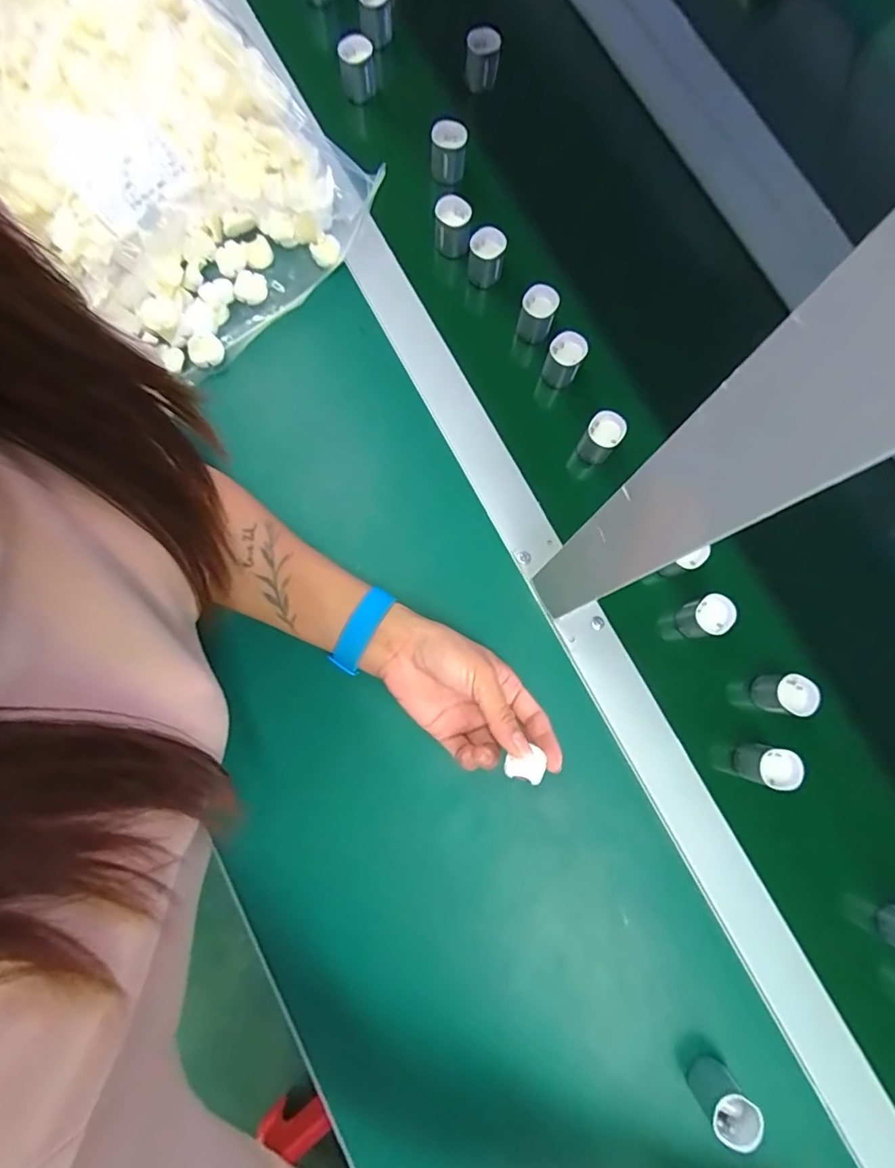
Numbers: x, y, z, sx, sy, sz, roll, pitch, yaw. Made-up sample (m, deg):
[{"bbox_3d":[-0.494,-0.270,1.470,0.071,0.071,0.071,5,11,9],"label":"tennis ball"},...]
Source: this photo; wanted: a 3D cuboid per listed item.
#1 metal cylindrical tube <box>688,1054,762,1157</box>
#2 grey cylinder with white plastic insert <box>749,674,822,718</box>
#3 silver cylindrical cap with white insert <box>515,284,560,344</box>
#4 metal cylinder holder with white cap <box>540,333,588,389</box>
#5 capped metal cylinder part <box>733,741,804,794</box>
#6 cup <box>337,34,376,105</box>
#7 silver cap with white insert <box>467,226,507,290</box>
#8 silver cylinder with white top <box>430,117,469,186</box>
[{"bbox_3d":[0.180,0.337,0.343,0.029,0.036,0.027,0,82,0],"label":"metal cylindrical tube"},{"bbox_3d":[0.256,0.084,0.401,0.034,0.029,0.029,12,82,2],"label":"grey cylinder with white plastic insert"},{"bbox_3d":[0.078,-0.233,0.464,0.029,0.040,0.032,21,83,3],"label":"silver cylindrical cap with white insert"},{"bbox_3d":[0.099,-0.190,0.454,0.029,0.037,0.033,30,83,4],"label":"metal cylinder holder with white cap"},{"bbox_3d":[0.236,0.134,0.391,0.031,0.033,0.028,16,82,2],"label":"capped metal cylinder part"},{"bbox_3d":[-0.086,-0.499,0.518,0.033,0.047,0.033,0,82,0],"label":"cup"},{"bbox_3d":[0.034,-0.288,0.473,0.031,0.042,0.031,0,82,0],"label":"silver cap with white insert"},{"bbox_3d":[0.001,-0.404,0.500,0.033,0.047,0.028,3,82,1],"label":"silver cylinder with white top"}]

